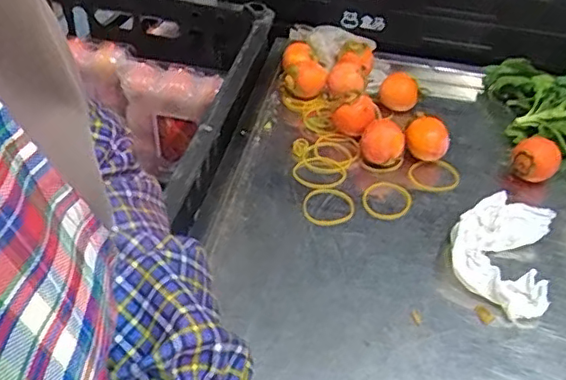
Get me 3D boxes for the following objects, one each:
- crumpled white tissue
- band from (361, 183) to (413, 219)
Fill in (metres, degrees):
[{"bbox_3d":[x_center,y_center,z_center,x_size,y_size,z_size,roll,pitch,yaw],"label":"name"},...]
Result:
[{"bbox_3d":[0.183,0.050,0.503,0.081,0.030,0.107,19,44,14],"label":"crumpled white tissue"},{"bbox_3d":[0.096,0.009,0.562,0.046,0.004,0.052,16,42,12],"label":"band"}]

